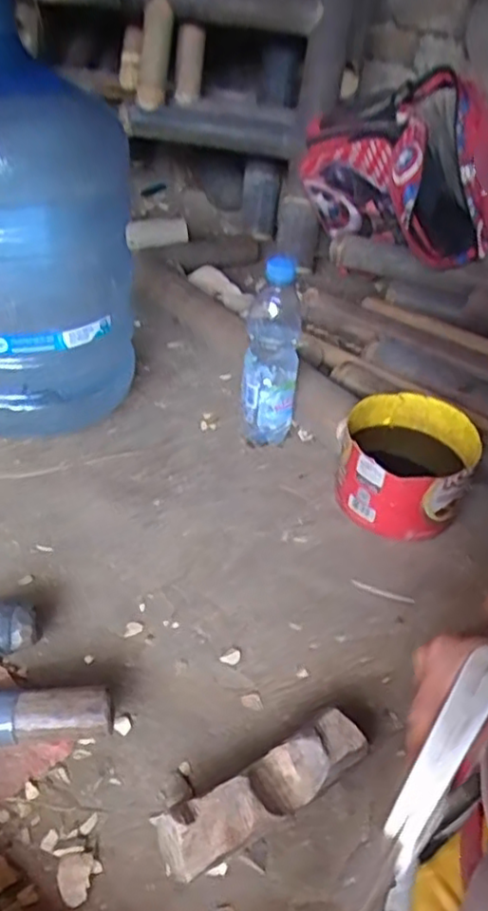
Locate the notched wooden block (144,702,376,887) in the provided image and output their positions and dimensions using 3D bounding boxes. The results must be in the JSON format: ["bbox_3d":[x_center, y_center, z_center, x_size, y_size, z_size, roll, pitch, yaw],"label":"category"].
[{"bbox_3d":[0.017,0.252,0.505,0.167,0.047,0.047,-20,46,-30],"label":"notched wooden block"}]

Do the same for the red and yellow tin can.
[{"bbox_3d":[0.184,0.014,0.797,0.152,0.115,0.152,17,40,11],"label":"red and yellow tin can"}]

